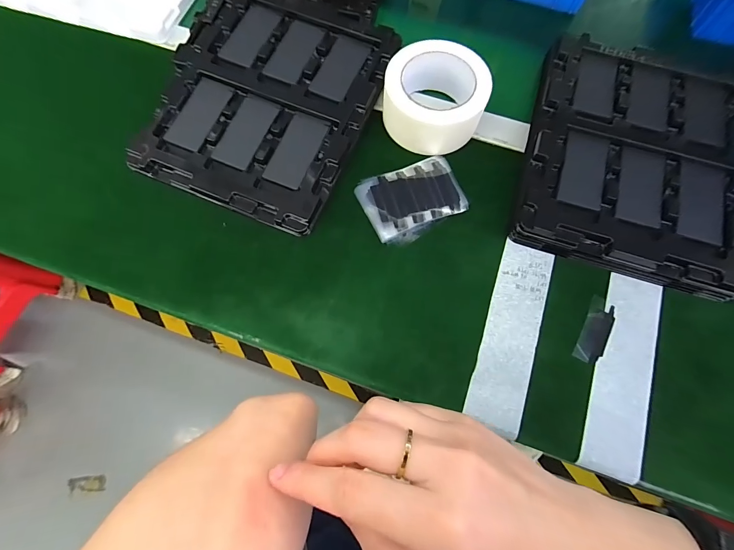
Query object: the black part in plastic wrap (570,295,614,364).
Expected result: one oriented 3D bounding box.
[{"bbox_3d":[0.222,0.054,0.338,0.027,0.008,0.067,28,74,7],"label":"black part in plastic wrap"}]

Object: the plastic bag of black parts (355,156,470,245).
[{"bbox_3d":[0.050,-0.084,0.375,0.106,0.008,0.079,-25,75,-9],"label":"plastic bag of black parts"}]

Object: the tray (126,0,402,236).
[{"bbox_3d":[-0.115,-0.211,0.396,0.235,0.014,0.287,21,80,5],"label":"tray"}]

